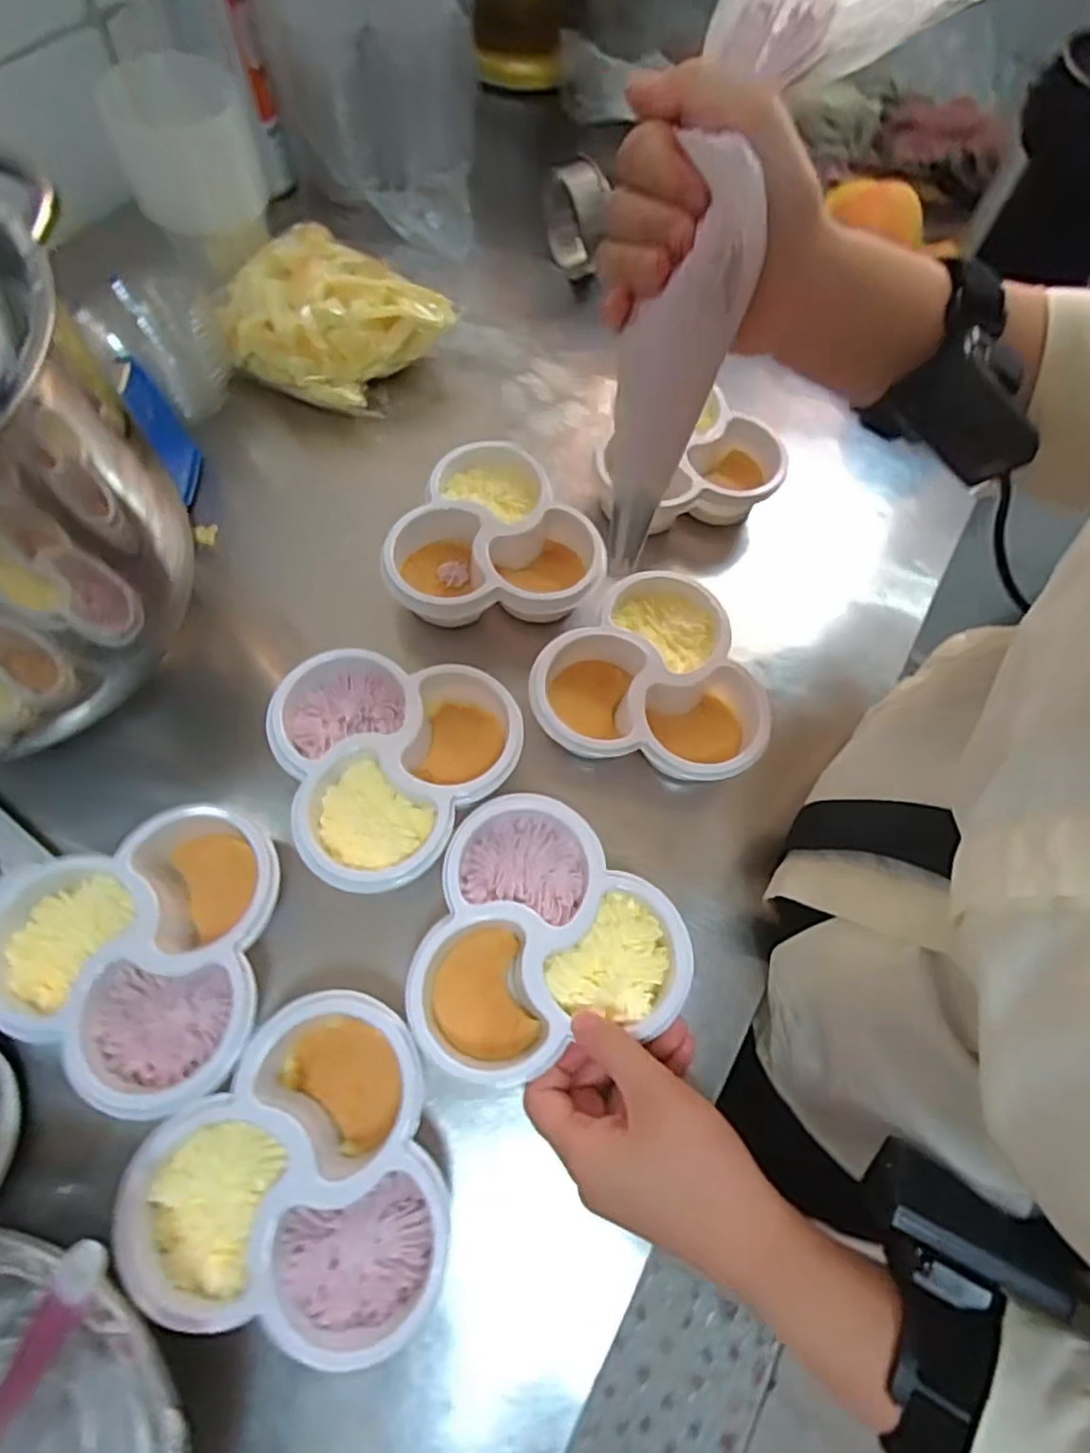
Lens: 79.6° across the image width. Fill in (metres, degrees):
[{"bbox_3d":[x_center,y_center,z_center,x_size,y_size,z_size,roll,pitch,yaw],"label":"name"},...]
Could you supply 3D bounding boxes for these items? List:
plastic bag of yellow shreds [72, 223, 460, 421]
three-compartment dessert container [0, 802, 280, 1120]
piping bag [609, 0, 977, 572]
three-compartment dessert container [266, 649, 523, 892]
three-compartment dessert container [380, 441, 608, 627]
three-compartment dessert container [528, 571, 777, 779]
[{"bbox_3d":[-0.204,-0.303,0.508,0.258,0.083,0.141,-20,69,-11],"label":"plastic bag of yellow shreds"},{"bbox_3d":[-0.214,0.115,0.338,0.138,0.034,0.140,1,66,-2],"label":"three-compartment dessert container"},{"bbox_3d":[0.089,-0.222,0.265,0.107,0.114,0.308,19,103,7],"label":"piping bag"},{"bbox_3d":[-0.090,0.029,0.385,0.137,0.054,0.131,6,66,0],"label":"three-compartment dessert container"},{"bbox_3d":[-0.033,-0.127,0.452,0.138,0.045,0.133,1,67,-3],"label":"three-compartment dessert container"},{"bbox_3d":[0.061,-0.027,0.420,0.137,0.043,0.144,-10,67,-7],"label":"three-compartment dessert container"}]

